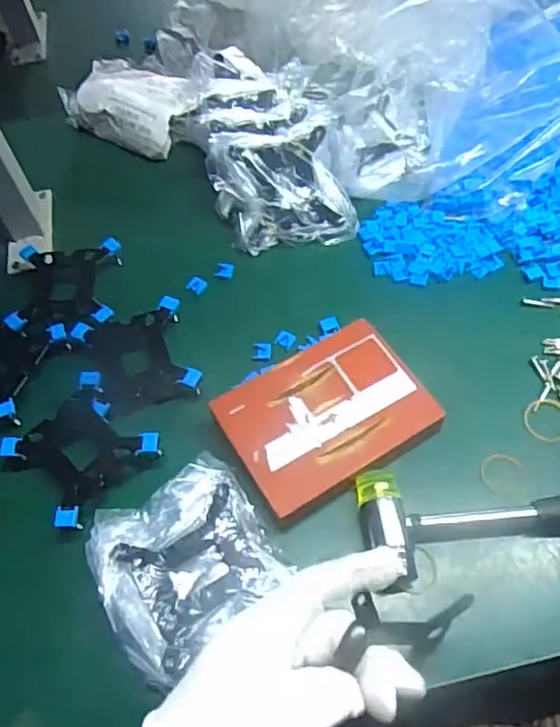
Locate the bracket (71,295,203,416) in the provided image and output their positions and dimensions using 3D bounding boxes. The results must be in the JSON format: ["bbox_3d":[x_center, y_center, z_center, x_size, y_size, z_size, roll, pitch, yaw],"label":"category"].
[{"bbox_3d":[-0.111,-0.005,0.479,0.082,0.021,0.085,-18,61,-6],"label":"bracket"}]

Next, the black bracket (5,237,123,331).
[{"bbox_3d":[-0.181,-0.065,0.518,0.084,0.019,0.086,-4,60,2],"label":"black bracket"}]

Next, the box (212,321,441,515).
[{"bbox_3d":[0.033,0.039,0.445,0.136,0.031,0.102,-29,63,-12],"label":"box"}]

